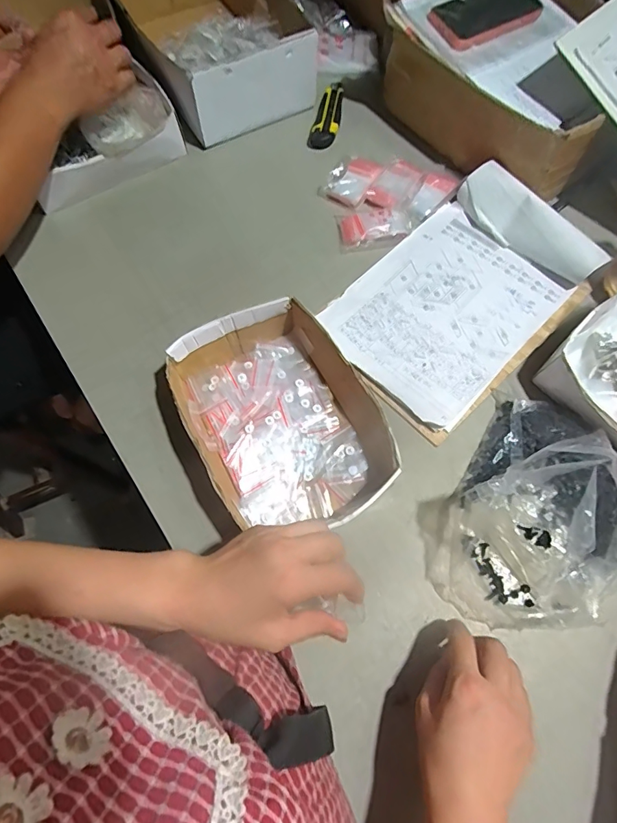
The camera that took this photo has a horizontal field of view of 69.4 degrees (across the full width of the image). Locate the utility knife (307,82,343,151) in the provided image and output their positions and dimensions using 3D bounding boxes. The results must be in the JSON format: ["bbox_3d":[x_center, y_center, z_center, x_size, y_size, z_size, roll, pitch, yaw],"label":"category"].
[{"bbox_3d":[0.031,-0.470,0.707,0.042,0.017,0.137,11,70,5],"label":"utility knife"}]

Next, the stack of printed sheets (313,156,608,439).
[{"bbox_3d":[0.191,-0.149,0.565,0.337,0.044,0.222,-43,74,-14],"label":"stack of printed sheets"}]

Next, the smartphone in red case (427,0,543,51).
[{"bbox_3d":[0.250,-0.552,0.618,0.172,0.008,0.077,-32,86,-15],"label":"smartphone in red case"}]

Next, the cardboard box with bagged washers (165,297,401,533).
[{"bbox_3d":[-0.029,0.009,0.486,0.185,0.069,0.247,-27,71,-9],"label":"cardboard box with bagged washers"}]

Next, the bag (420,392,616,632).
[{"bbox_3d":[0.225,0.088,0.417,0.231,0.133,0.204,-32,72,-11],"label":"bag"}]

